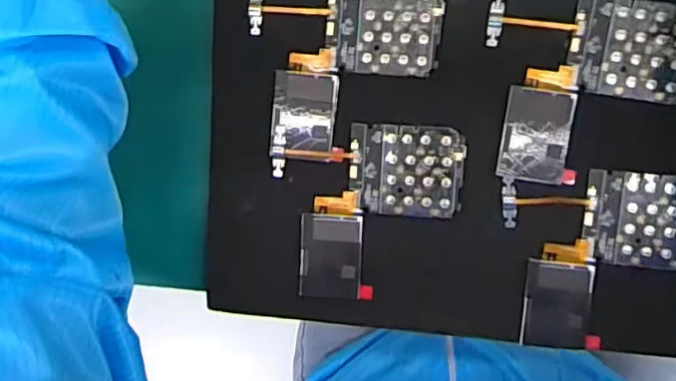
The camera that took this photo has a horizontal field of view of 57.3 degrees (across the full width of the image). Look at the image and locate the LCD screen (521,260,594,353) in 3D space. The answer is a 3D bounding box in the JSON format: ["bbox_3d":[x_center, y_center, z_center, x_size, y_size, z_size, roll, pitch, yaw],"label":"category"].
[{"bbox_3d":[0.151,0.079,0.424,0.044,0.004,0.060,6,95,7],"label":"LCD screen"}]

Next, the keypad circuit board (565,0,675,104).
[{"bbox_3d":[0.191,-0.092,0.403,0.076,0.005,0.063,11,95,6],"label":"keypad circuit board"}]

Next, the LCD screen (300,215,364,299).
[{"bbox_3d":[-0.005,0.047,0.443,0.043,0.005,0.061,4,94,7],"label":"LCD screen"}]

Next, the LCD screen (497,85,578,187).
[{"bbox_3d":[0.133,-0.037,0.415,0.044,0.004,0.062,9,95,6],"label":"LCD screen"}]

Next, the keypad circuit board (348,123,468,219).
[{"bbox_3d":[0.047,-0.013,0.428,0.077,0.004,0.061,4,95,7],"label":"keypad circuit board"}]

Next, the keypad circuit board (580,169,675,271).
[{"bbox_3d":[0.204,0.020,0.411,0.076,0.006,0.061,6,95,7],"label":"keypad circuit board"}]

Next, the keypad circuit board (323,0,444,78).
[{"bbox_3d":[0.031,-0.111,0.422,0.077,0.005,0.062,7,95,7],"label":"keypad circuit board"}]

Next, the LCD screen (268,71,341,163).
[{"bbox_3d":[-0.024,-0.052,0.434,0.044,0.004,0.060,6,95,7],"label":"LCD screen"}]

